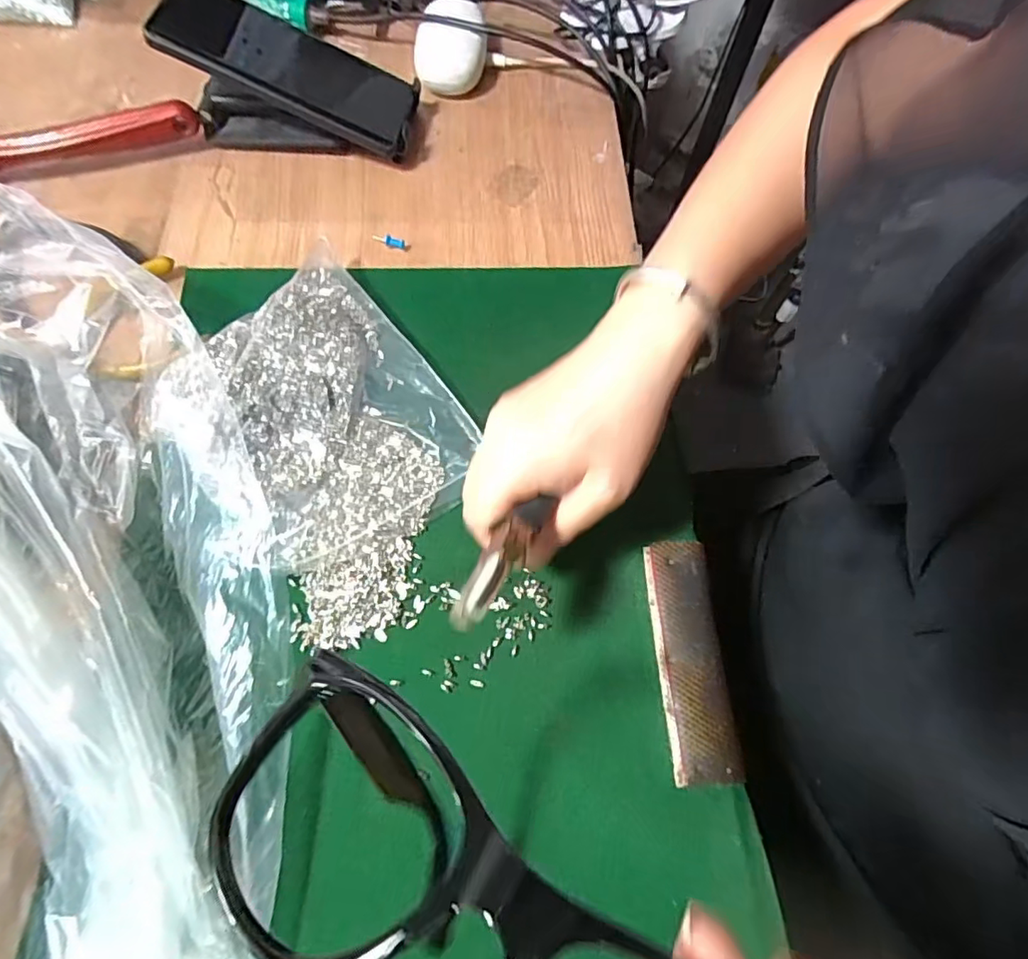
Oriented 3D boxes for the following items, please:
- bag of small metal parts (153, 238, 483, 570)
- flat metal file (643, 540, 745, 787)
[{"bbox_3d":[-0.119,-0.043,0.325,0.145,0.032,0.188,-36,73,-16],"label":"bag of small metal parts"},{"bbox_3d":[0.090,0.090,0.291,0.034,0.007,0.116,-2,67,-3],"label":"flat metal file"}]

